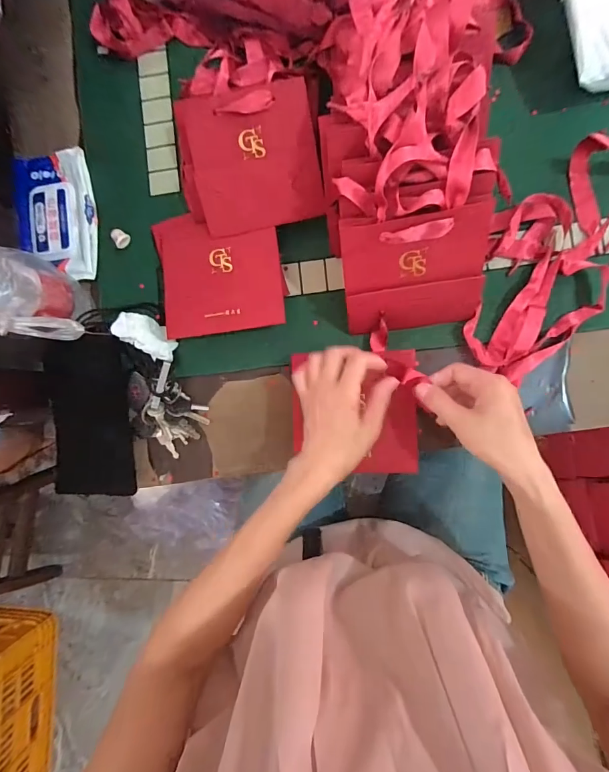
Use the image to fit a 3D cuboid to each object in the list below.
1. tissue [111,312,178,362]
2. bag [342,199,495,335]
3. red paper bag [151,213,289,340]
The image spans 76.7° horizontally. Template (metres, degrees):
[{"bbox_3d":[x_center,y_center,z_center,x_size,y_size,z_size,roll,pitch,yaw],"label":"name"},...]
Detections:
[{"bbox_3d":[-0.189,-0.061,0.462,0.072,0.010,0.040,34,68,-20],"label":"tissue"},{"bbox_3d":[0.111,-0.110,0.386,0.138,0.123,0.008,-9,44,4],"label":"bag"},{"bbox_3d":[-0.099,-0.137,0.453,0.143,0.010,0.152,-11,82,3],"label":"red paper bag"}]

